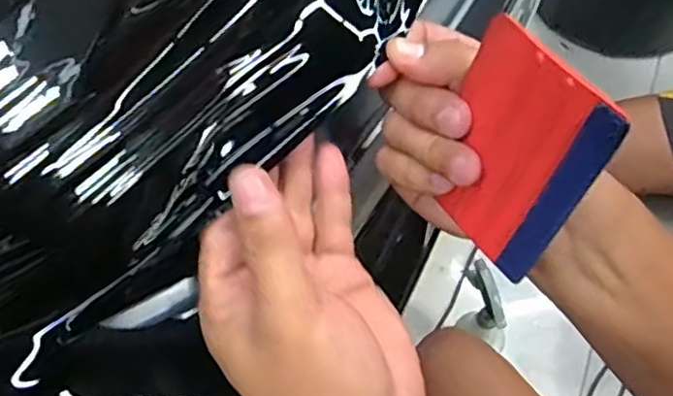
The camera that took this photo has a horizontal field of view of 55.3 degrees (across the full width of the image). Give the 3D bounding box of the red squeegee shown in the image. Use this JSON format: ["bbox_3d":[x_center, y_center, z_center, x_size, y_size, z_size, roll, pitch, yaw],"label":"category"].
[{"bbox_3d":[0.073,-0.017,0.272,0.004,0.096,0.069,-18,54,-31],"label":"red squeegee"}]

